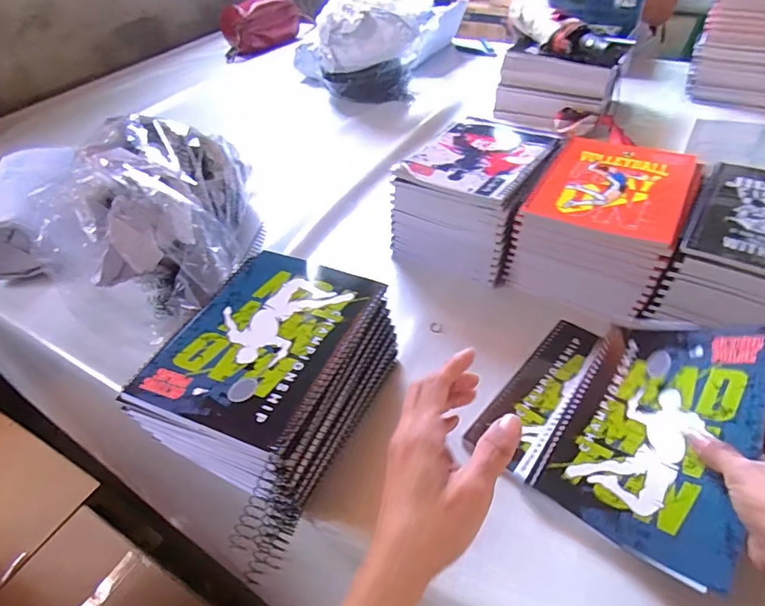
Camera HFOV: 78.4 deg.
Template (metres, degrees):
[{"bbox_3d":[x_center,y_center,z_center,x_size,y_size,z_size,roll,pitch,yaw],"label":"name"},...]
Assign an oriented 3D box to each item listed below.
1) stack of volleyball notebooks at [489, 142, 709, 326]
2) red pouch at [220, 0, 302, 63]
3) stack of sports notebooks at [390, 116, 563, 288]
[{"bbox_3d":[0.267,-0.096,0.572,0.161,0.111,0.193,22,51,27],"label":"stack of volleyball notebooks"},{"bbox_3d":[-0.349,-0.794,1.336,0.259,0.114,0.087,-36,51,-27],"label":"red pouch"},{"bbox_3d":[0.129,-0.155,0.635,0.163,0.099,0.208,21,51,26],"label":"stack of sports notebooks"}]

